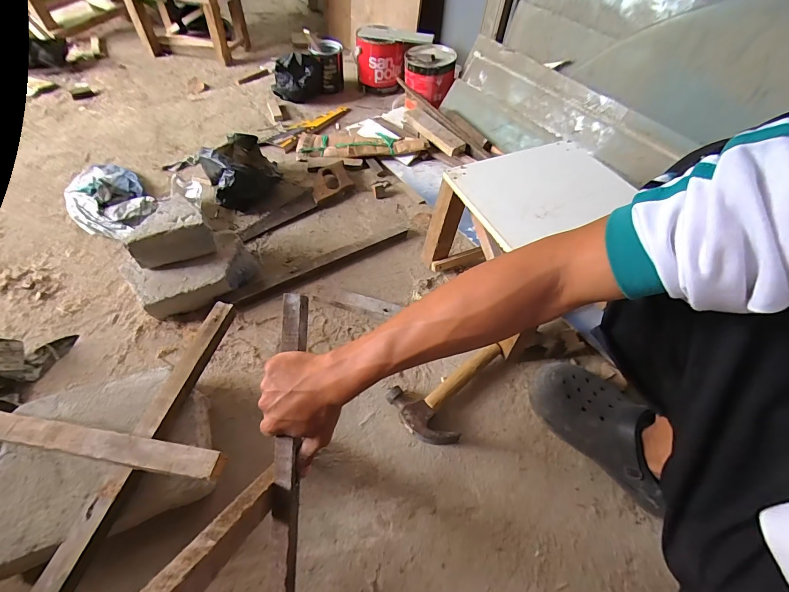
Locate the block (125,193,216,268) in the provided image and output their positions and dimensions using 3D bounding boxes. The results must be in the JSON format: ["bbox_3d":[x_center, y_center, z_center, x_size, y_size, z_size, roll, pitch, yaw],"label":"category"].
[{"bbox_3d":[-0.409,-0.116,0.661,0.133,0.082,0.097,-20,58,-17],"label":"block"}]

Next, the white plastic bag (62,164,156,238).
[{"bbox_3d":[-0.663,-0.233,0.821,0.150,0.055,0.269,-35,63,-25],"label":"white plastic bag"}]

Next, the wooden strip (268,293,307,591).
[{"bbox_3d":[-0.124,0.207,0.408,0.026,0.021,0.417,2,84,-3],"label":"wooden strip"}]

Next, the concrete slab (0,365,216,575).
[{"bbox_3d":[-0.397,0.220,0.500,0.253,0.077,0.207,-15,56,-14],"label":"concrete slab"}]

